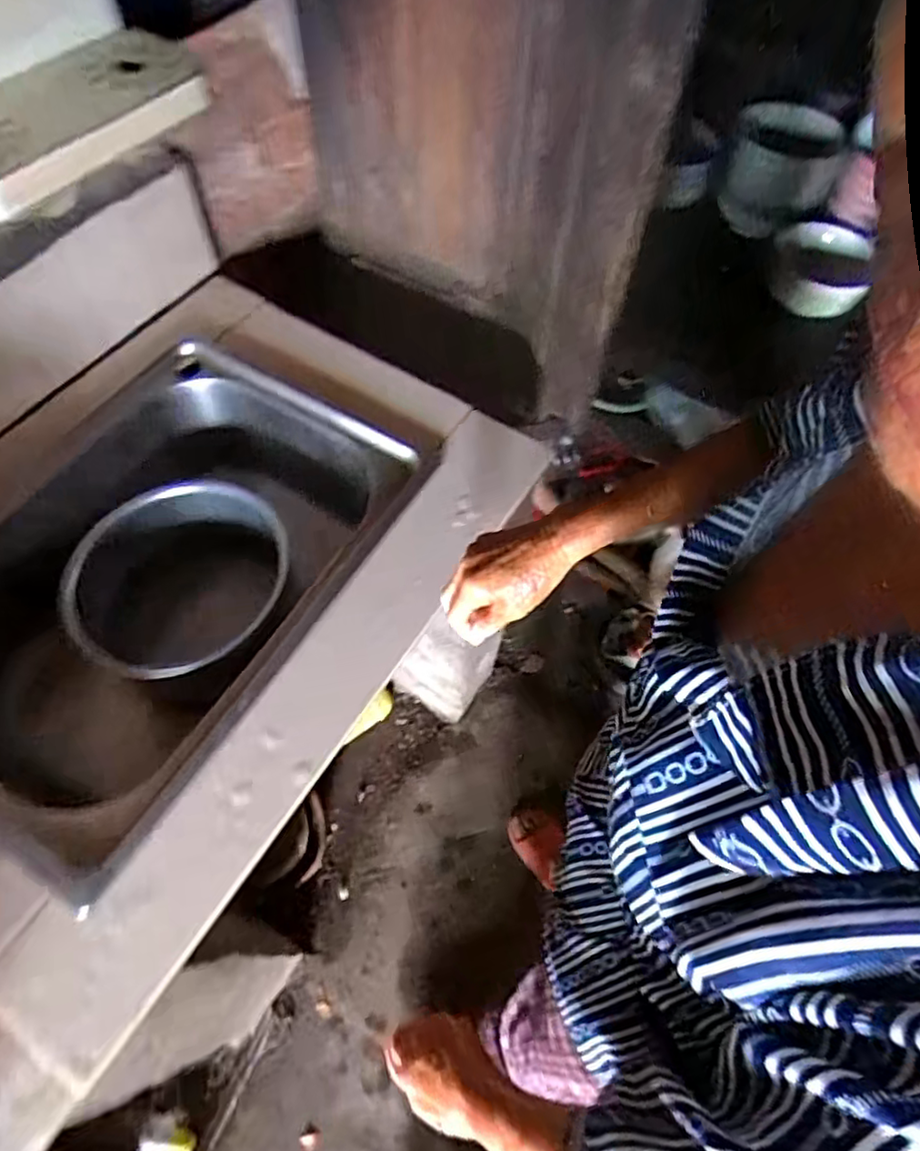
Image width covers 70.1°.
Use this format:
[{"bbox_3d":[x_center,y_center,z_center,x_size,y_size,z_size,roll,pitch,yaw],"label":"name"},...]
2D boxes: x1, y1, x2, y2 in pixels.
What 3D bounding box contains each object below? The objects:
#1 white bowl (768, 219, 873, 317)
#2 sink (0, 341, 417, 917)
[{"bbox_3d":[0.474,-0.404,0.868,0.120,0.064,0.128,1,61,-2],"label":"white bowl"},{"bbox_3d":[-0.342,-0.004,0.709,0.418,0.167,0.525,28,64,12],"label":"sink"}]

